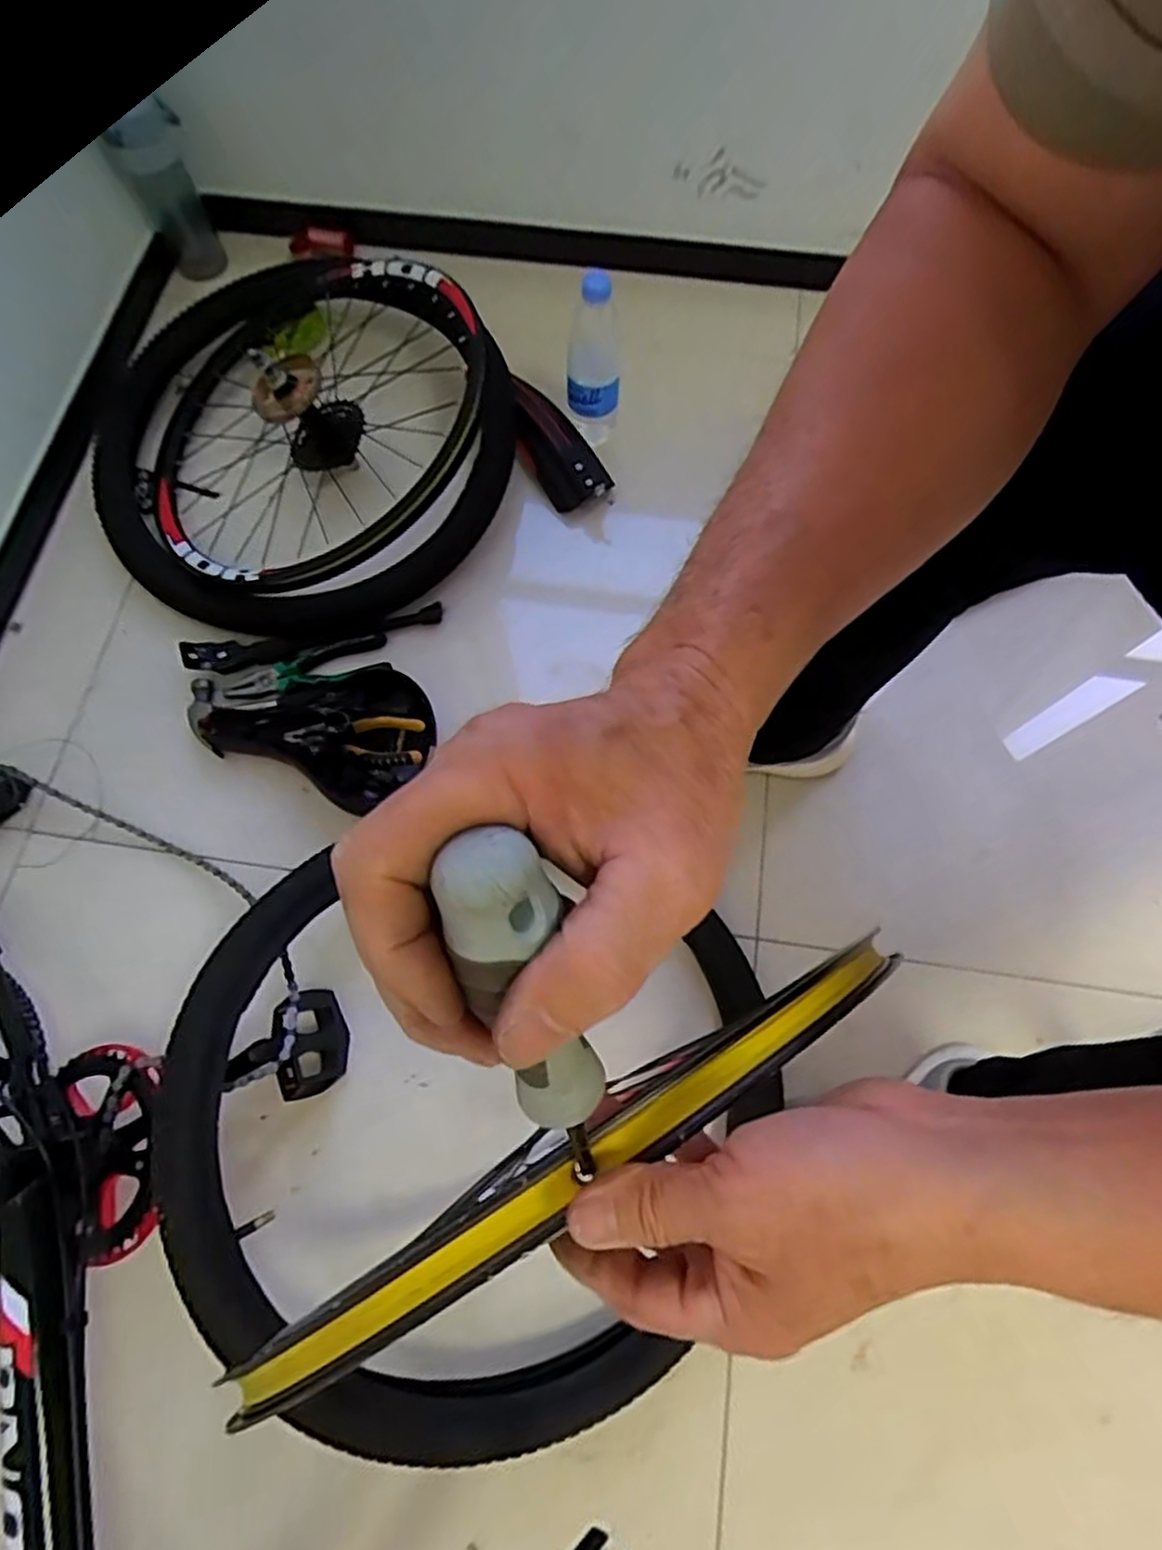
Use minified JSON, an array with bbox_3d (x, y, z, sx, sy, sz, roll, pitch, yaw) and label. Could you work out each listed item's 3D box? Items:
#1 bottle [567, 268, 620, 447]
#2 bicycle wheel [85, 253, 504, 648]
[{"bbox_3d":[0.015,-0.498,0.874,0.066,0.191,0.083,-1,70,0],"label":"bottle"},{"bbox_3d":[-0.338,-0.396,0.874,0.473,0.199,0.437,-29,69,-12],"label":"bicycle wheel"}]

